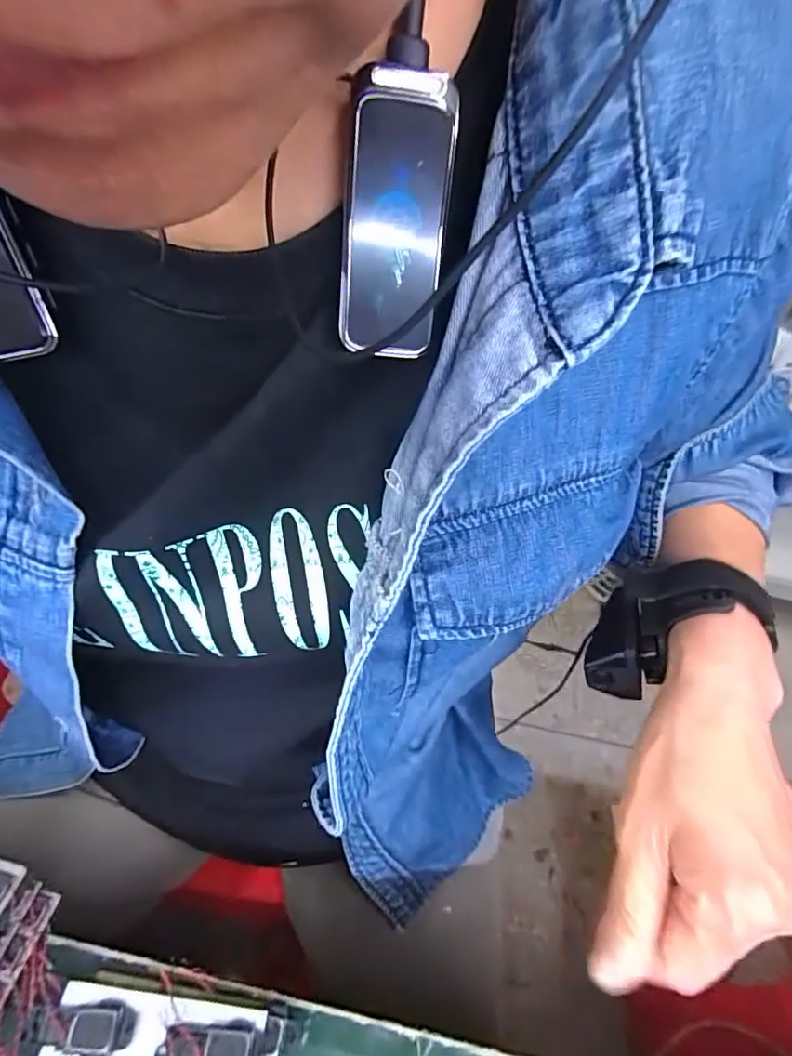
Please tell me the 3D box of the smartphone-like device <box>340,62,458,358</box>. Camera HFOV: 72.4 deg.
[{"bbox_3d":[-0.001,-0.080,0.141,0.026,0.065,0.006,7,20,1],"label":"smartphone-like device"}]

